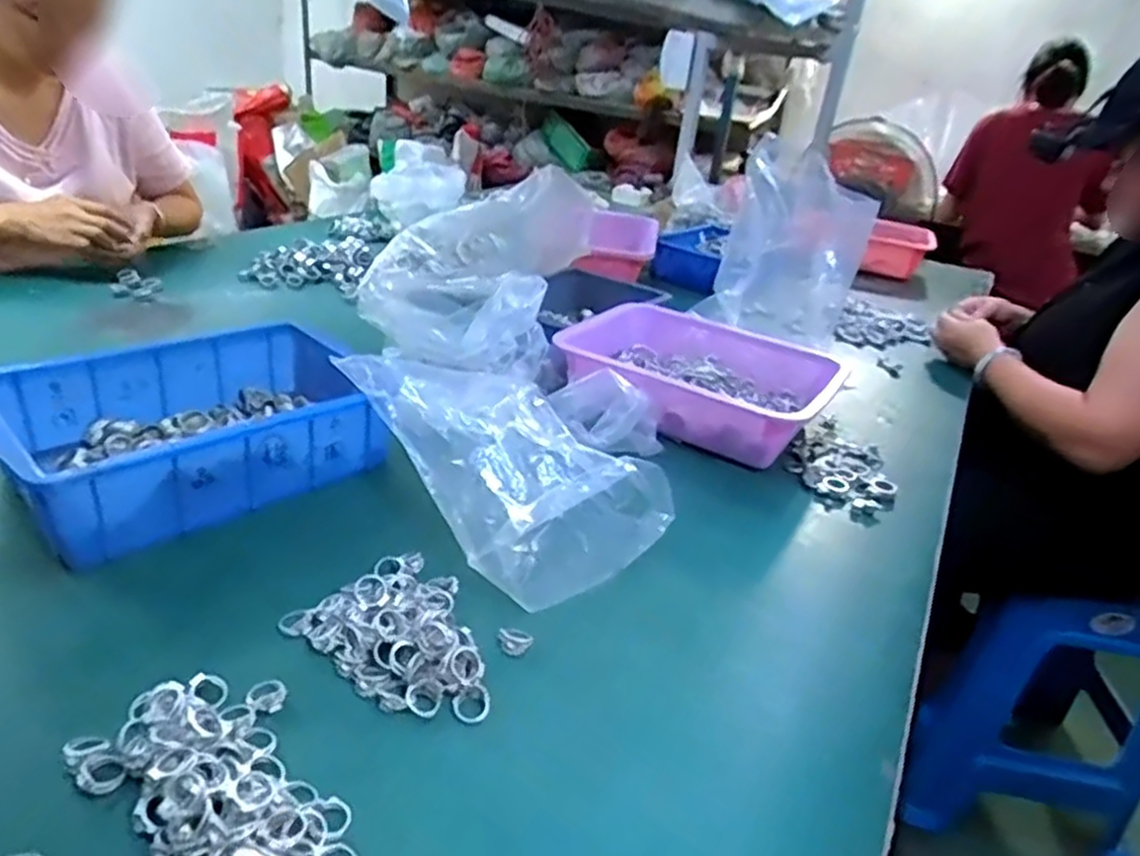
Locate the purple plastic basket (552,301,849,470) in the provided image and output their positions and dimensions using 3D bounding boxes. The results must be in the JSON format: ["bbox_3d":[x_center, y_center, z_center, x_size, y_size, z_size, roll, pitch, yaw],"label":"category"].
[{"bbox_3d":[0.130,-0.051,0.855,0.314,0.090,0.217,23,32,29],"label":"purple plastic basket"}]

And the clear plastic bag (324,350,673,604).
[{"bbox_3d":[-0.051,0.026,0.648,0.185,0.128,0.257,-15,34,-37],"label":"clear plastic bag"}]

